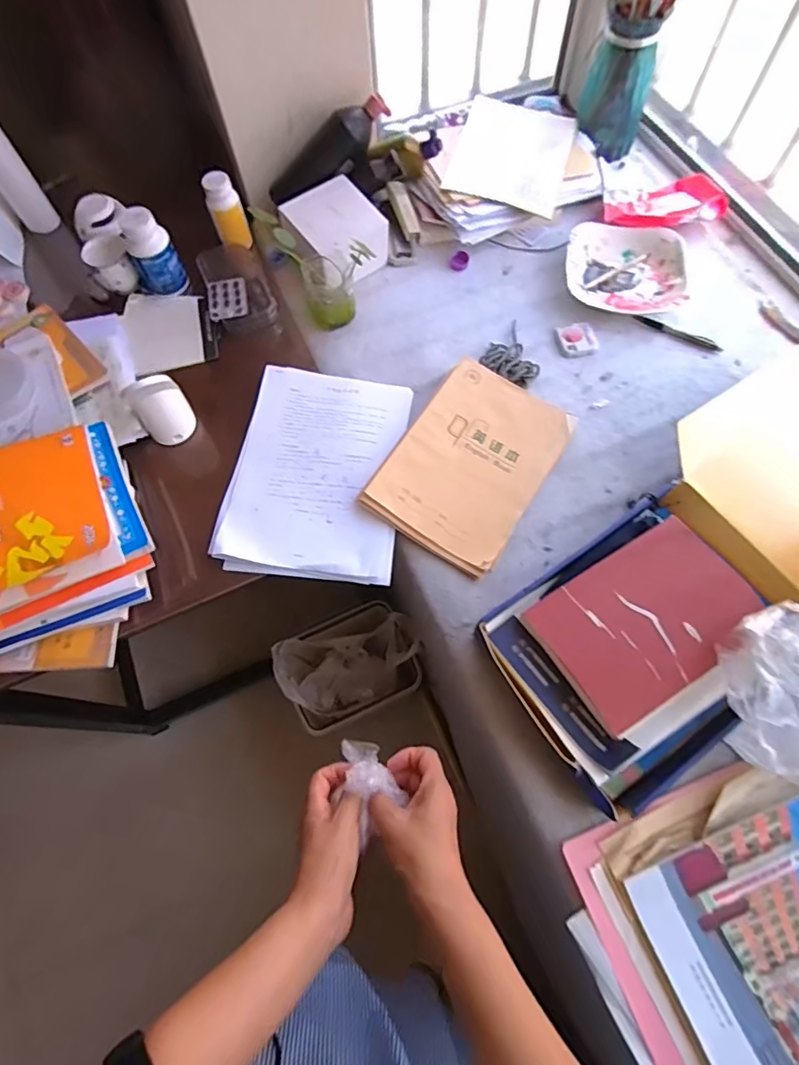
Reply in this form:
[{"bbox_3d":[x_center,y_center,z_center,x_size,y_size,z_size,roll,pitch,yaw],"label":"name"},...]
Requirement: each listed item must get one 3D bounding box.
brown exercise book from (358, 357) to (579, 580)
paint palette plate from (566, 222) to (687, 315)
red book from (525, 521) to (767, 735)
[{"bbox_3d":[0.096,-0.095,0.691,0.184,0.015,0.263,33,73,5],"label":"brown exercise book"},{"bbox_3d":[0.346,-0.410,0.812,0.174,0.041,0.140,15,69,8],"label":"paint palette plate"},{"bbox_3d":[0.259,0.089,0.555,0.210,0.019,0.147,-31,63,-7],"label":"red book"}]

